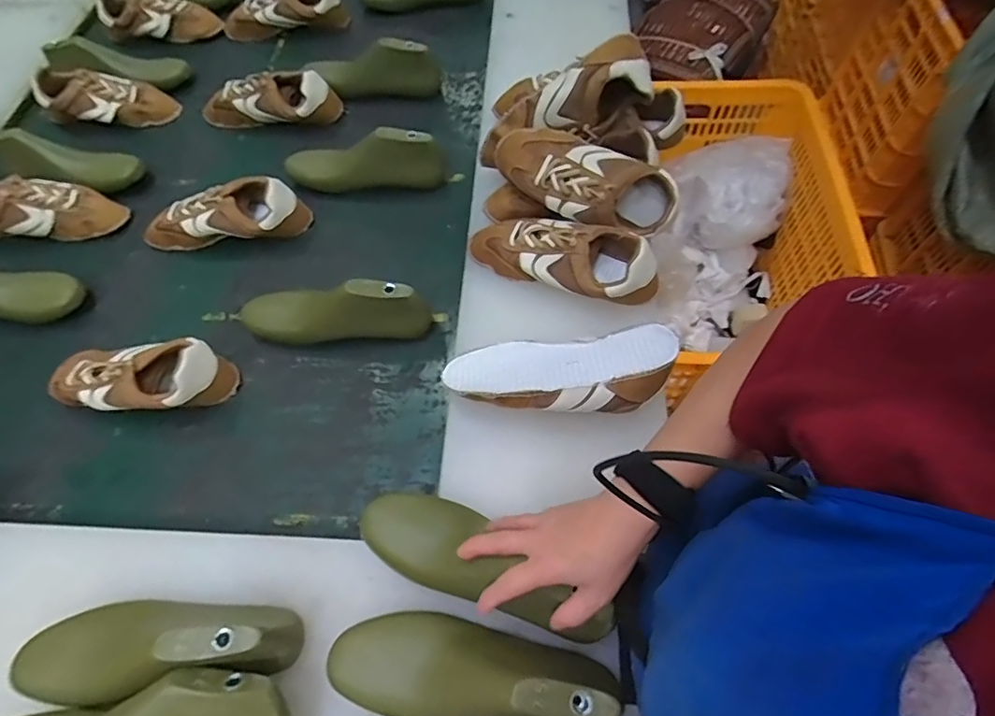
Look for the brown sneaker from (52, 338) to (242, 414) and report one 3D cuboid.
[{"bbox_3d":[-0.454,0.026,0.663,0.234,0.082,0.086,2,62,4],"label":"brown sneaker"}]

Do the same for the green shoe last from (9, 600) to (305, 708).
[{"bbox_3d":[-0.301,0.250,0.461,0.243,0.087,0.074,-7,62,-1],"label":"green shoe last"}]

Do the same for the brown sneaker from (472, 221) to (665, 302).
[{"bbox_3d":[0.081,-0.128,0.661,0.238,0.078,0.092,21,65,13],"label":"brown sneaker"}]

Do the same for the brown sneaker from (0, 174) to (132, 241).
[{"bbox_3d":[-0.702,-0.233,0.820,0.230,0.076,0.079,-2,62,2],"label":"brown sneaker"}]

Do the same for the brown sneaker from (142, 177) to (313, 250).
[{"bbox_3d":[-0.402,-0.203,0.776,0.245,0.071,0.089,-14,62,-4],"label":"brown sneaker"}]

